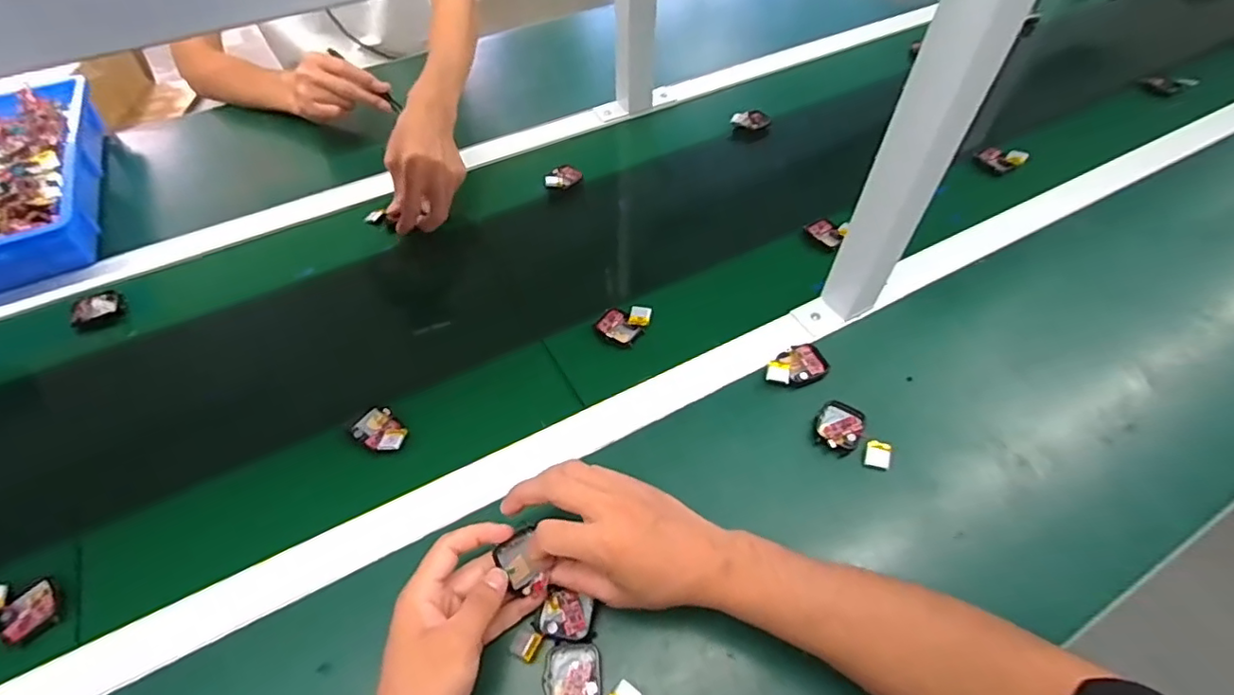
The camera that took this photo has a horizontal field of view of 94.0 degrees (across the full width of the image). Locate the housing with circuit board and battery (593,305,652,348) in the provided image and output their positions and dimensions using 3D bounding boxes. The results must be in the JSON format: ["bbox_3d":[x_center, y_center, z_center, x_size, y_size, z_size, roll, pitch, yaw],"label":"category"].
[{"bbox_3d":[0.007,-0.027,0.586,0.047,0.015,0.051,30,59,21],"label":"housing with circuit board and battery"}]

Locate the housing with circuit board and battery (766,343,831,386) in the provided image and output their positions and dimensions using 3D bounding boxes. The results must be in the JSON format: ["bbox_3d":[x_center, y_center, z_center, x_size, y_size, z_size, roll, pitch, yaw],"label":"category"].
[{"bbox_3d":[0.172,0.019,0.552,0.062,0.009,0.036,-23,56,-16],"label":"housing with circuit board and battery"}]

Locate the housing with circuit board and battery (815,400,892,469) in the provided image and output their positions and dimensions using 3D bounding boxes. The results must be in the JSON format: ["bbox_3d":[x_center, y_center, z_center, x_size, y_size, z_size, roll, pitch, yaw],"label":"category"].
[{"bbox_3d":[0.213,0.077,0.513,0.067,0.012,0.047,26,58,19],"label":"housing with circuit board and battery"}]

